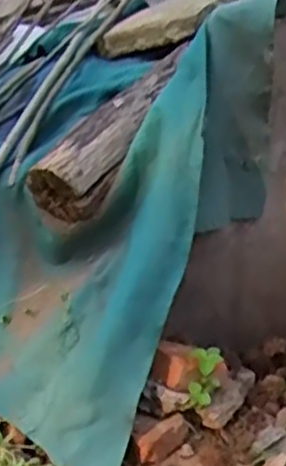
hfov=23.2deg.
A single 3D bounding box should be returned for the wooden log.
[{"bbox_3d":[-0.046,-0.206,1.319,0.135,0.123,0.417,21,64,38],"label":"wooden log"}]

